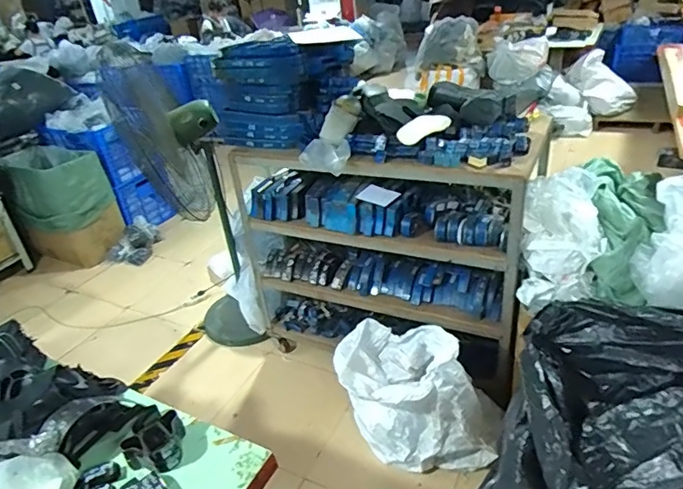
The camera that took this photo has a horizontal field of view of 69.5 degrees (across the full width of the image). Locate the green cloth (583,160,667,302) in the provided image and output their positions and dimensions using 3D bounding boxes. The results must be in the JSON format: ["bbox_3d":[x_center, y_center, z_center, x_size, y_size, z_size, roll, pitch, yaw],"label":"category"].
[{"bbox_3d":[0.881,-0.070,1.562,0.211,0.127,0.543,9,68,19],"label":"green cloth"}]

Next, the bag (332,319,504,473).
[{"bbox_3d":[0.241,0.488,1.720,0.545,0.545,0.310,16,40,27],"label":"bag"}]

